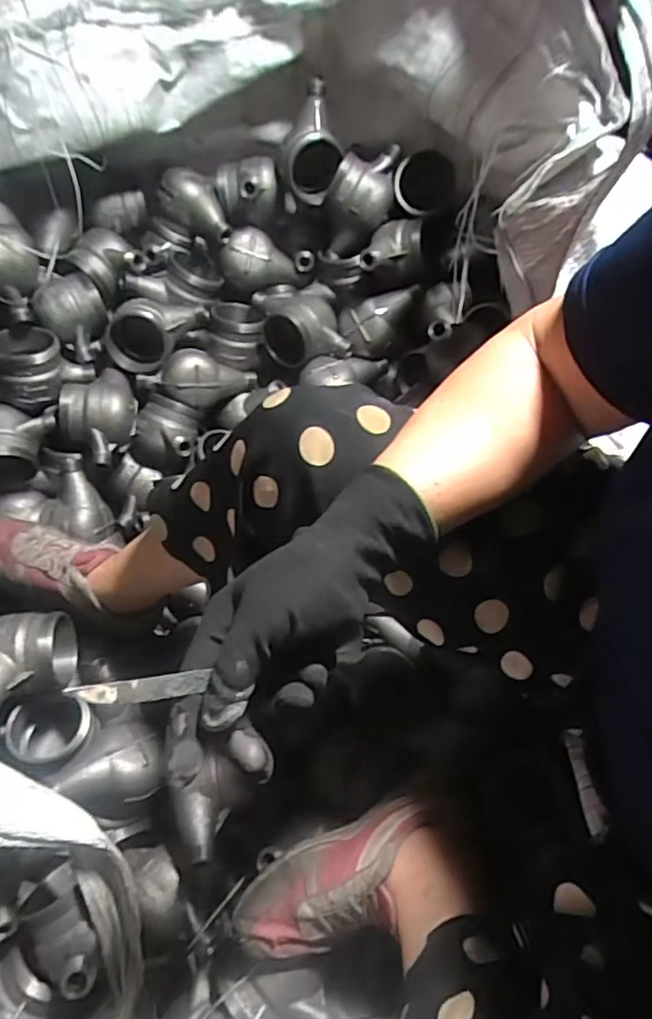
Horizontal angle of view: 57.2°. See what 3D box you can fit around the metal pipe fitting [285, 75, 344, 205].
[{"bbox_3d":[-0.017,-0.474,0.778,0.076,0.131,0.100,0,48,0],"label":"metal pipe fitting"}]

